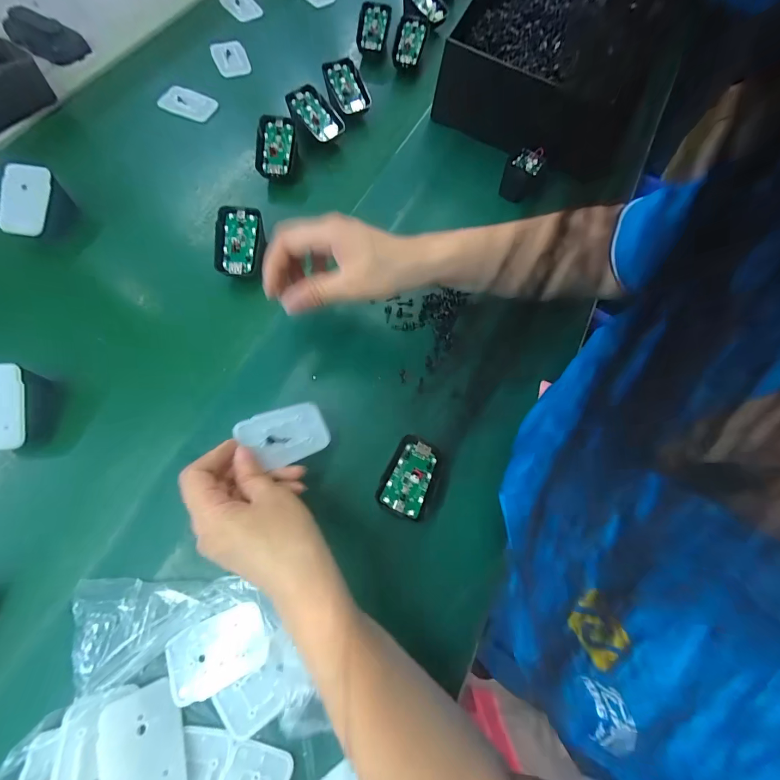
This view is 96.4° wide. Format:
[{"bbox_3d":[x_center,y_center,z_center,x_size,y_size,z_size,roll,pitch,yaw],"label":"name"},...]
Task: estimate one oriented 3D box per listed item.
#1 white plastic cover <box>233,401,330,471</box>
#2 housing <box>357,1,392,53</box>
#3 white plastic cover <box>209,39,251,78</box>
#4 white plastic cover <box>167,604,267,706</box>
[{"bbox_3d":[-0.084,0.036,0.285,0.070,0.004,0.045,-19,75,-34],"label":"white plastic cover"},{"bbox_3d":[-0.025,-0.518,0.501,0.046,0.016,0.069,8,96,9],"label":"housing"},{"bbox_3d":[-0.224,-0.467,0.491,0.046,0.012,0.064,-18,71,-9],"label":"white plastic cover"},{"bbox_3d":[-0.127,0.193,0.257,0.067,0.009,0.047,-24,72,-11],"label":"white plastic cover"}]

